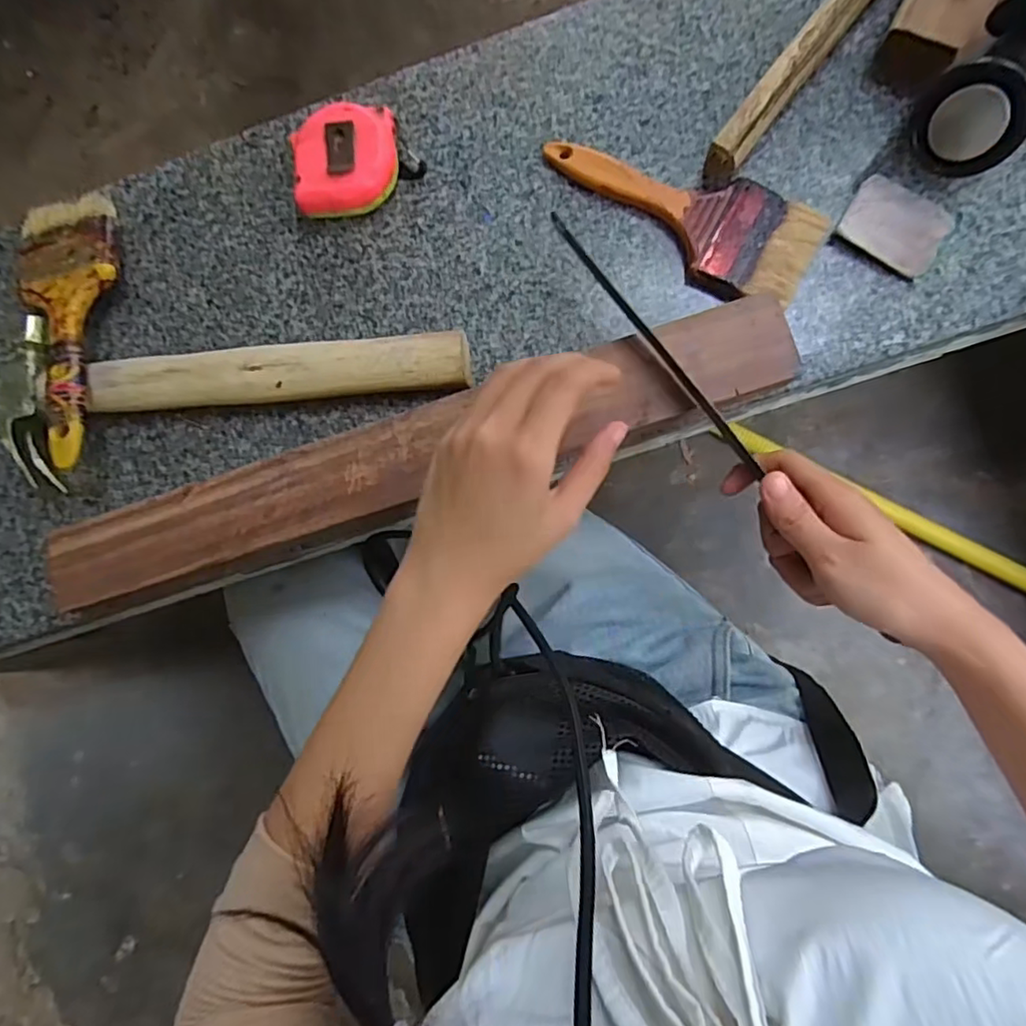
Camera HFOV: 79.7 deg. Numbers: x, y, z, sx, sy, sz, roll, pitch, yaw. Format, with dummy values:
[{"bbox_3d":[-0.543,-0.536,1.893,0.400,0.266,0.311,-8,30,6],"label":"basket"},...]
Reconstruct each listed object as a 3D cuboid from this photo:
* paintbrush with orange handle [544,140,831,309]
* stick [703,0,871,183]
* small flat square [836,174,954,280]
[{"bbox_3d":[0.104,-0.196,0.400,0.182,0.014,0.066,26,89,7],"label":"paintbrush with orange handle"},{"bbox_3d":[0.188,-0.292,0.387,0.022,0.036,0.196,39,90,7],"label":"stick"},{"bbox_3d":[0.241,-0.182,0.387,0.060,0.006,0.050,32,90,7],"label":"small flat square"}]

